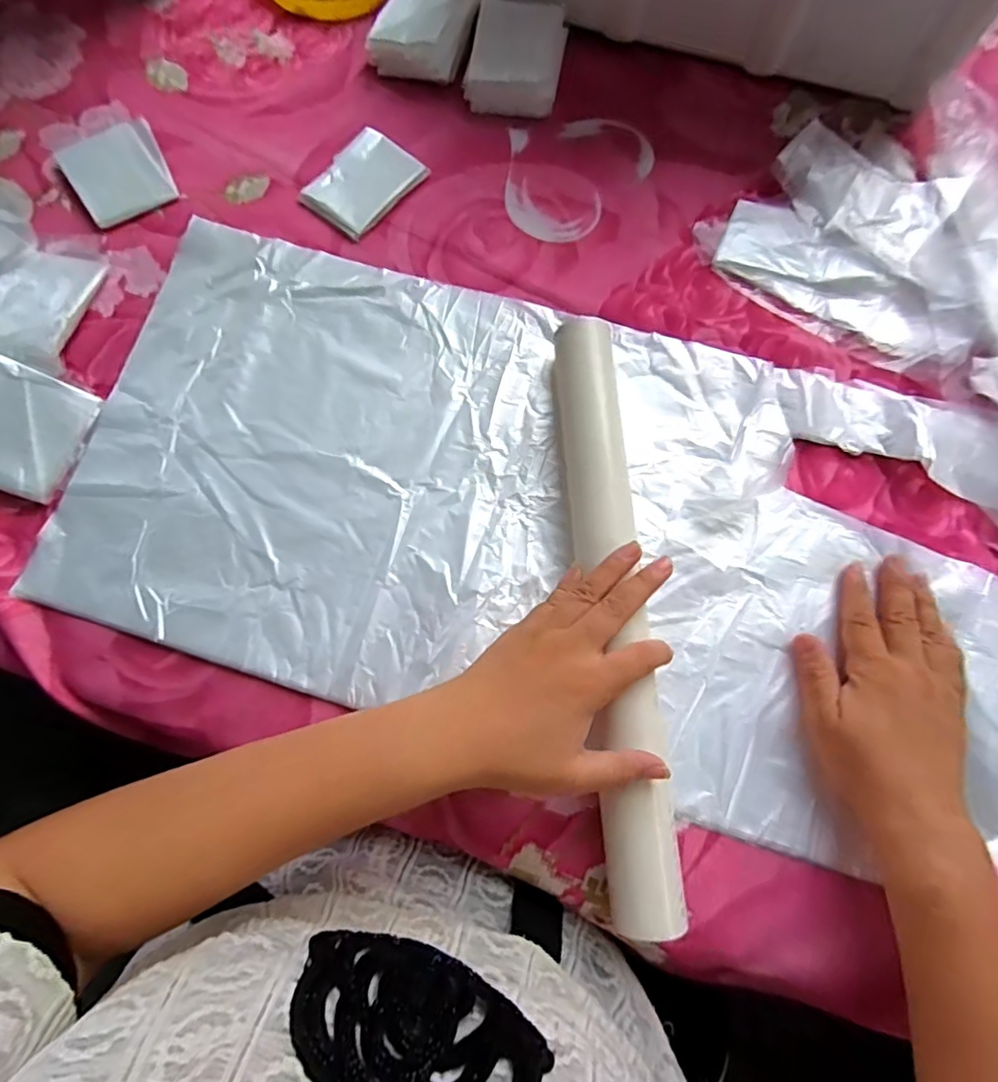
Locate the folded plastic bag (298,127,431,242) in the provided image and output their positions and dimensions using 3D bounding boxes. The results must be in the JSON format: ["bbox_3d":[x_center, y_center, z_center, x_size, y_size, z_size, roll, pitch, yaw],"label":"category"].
[{"bbox_3d":[-0.106,-0.280,0.438,0.064,0.004,0.086,38,81,9],"label":"folded plastic bag"}]

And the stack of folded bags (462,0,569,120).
[{"bbox_3d":[0.015,-0.395,0.459,0.072,0.033,0.093,10,78,3],"label":"stack of folded bags"}]

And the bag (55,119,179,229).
[{"bbox_3d":[-0.296,-0.289,0.443,0.077,0.015,0.080,-39,80,-7],"label":"bag"}]

